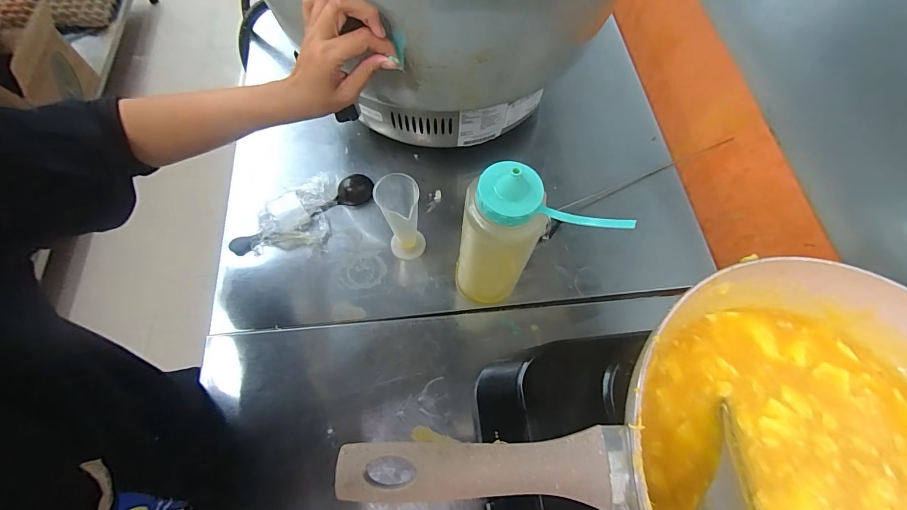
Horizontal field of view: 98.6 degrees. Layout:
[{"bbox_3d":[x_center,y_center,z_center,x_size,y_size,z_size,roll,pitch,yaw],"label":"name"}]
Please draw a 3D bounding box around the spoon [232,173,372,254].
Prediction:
[{"bbox_3d":[-0.220,-0.063,0.567,0.216,0.023,0.045,-25,68,-12],"label":"spoon"}]

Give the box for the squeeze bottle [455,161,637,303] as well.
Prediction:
[{"bbox_3d":[0.073,-0.010,0.438,0.137,0.227,0.071,2,66,0],"label":"squeeze bottle"}]

